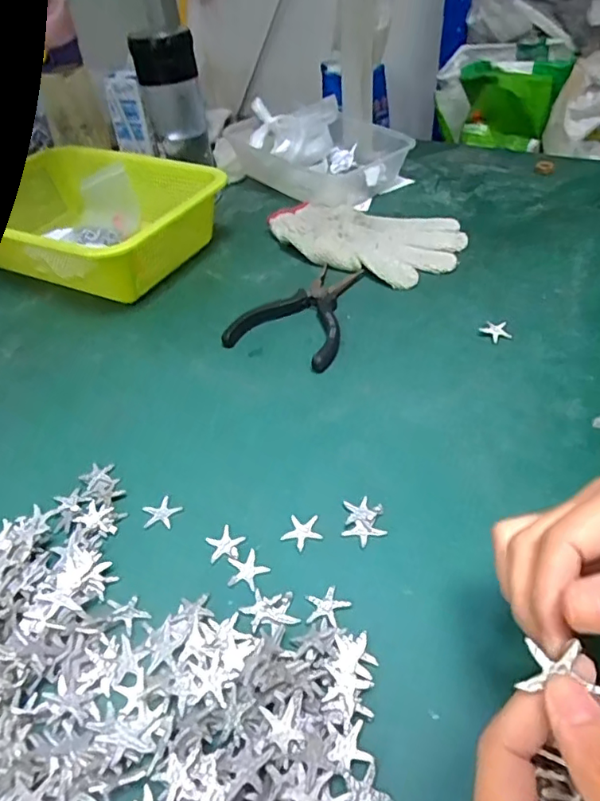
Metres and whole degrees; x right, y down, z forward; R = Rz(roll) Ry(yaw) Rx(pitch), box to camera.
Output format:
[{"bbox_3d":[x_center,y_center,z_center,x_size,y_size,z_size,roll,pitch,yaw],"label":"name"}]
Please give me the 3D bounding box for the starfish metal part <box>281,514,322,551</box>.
[{"bbox_3d":[0.002,0.077,0.324,0.021,0.004,0.023,-3,42,3],"label":"starfish metal part"}]

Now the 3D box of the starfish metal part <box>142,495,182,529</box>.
[{"bbox_3d":[-0.087,0.070,0.343,0.024,0.004,0.023,-3,42,3],"label":"starfish metal part"}]

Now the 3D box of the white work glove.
[{"bbox_3d":[0.069,-0.176,0.577,0.201,0.020,0.137,22,49,27],"label":"white work glove"}]

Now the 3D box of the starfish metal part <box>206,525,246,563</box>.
[{"bbox_3d":[-0.044,0.084,0.322,0.021,0.004,0.023,-3,42,3],"label":"starfish metal part"}]

